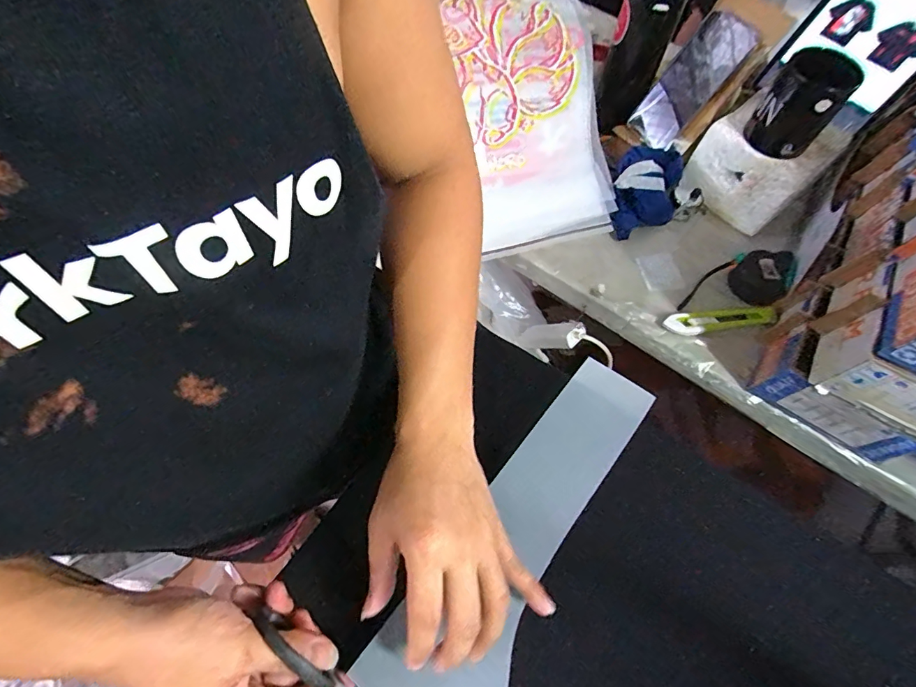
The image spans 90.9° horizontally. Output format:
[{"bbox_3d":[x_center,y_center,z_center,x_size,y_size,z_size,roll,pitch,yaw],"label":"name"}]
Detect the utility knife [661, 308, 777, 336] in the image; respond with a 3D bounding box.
[{"bbox_3d":[0.337,-0.029,0.584,0.138,0.017,0.031,-4,65,-4],"label":"utility knife"}]

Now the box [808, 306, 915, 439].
[{"bbox_3d":[0.445,0.040,0.435,0.155,0.072,0.069,32,68,12],"label":"box"}]

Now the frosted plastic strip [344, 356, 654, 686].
[{"bbox_3d":[0.054,0.153,0.370,0.105,0.065,0.317,32,61,12],"label":"frosted plastic strip"}]

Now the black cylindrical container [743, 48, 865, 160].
[{"bbox_3d":[0.416,-0.291,0.550,0.078,0.106,0.073,30,67,11],"label":"black cylindrical container"}]

